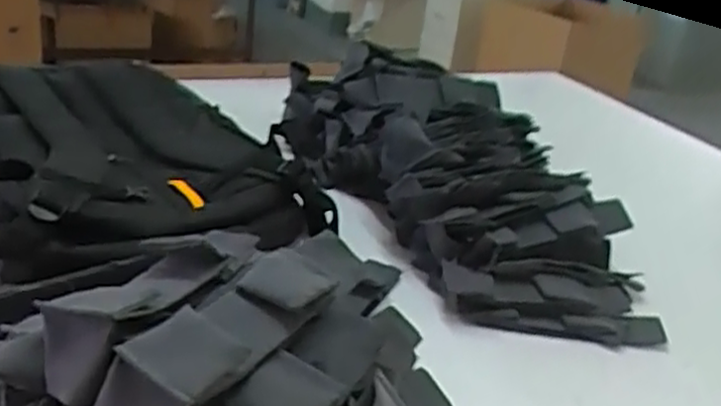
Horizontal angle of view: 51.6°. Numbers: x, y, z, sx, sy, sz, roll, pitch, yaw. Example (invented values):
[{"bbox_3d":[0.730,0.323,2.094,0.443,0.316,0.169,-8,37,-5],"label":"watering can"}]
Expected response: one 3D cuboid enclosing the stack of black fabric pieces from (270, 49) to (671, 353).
[{"bbox_3d":[0.113,-0.048,0.873,0.261,0.148,0.488,-4,28,-21],"label":"stack of black fabric pieces"}]

